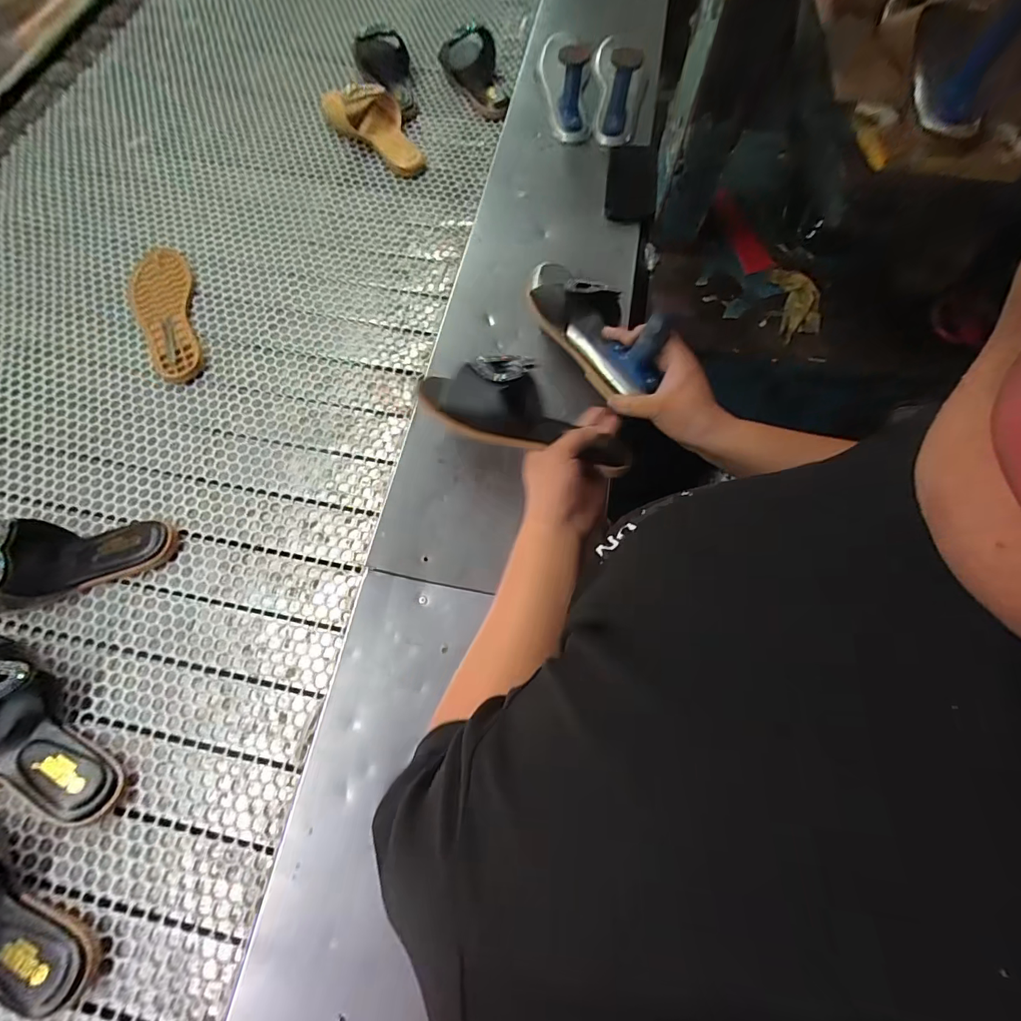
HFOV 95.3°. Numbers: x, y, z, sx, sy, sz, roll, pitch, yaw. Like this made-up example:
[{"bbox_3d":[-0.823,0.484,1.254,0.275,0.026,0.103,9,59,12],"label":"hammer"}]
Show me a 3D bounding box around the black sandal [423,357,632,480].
[{"bbox_3d":[0.015,-0.099,0.442,0.215,0.057,0.084,21,70,4],"label":"black sandal"}]

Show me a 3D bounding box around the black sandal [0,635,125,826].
[{"bbox_3d":[-0.444,0.197,0.417,0.210,0.074,0.087,44,73,1],"label":"black sandal"}]

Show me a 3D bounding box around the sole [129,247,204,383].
[{"bbox_3d":[-0.468,-0.270,0.629,0.076,0.012,0.237,-18,70,-9],"label":"sole"}]

